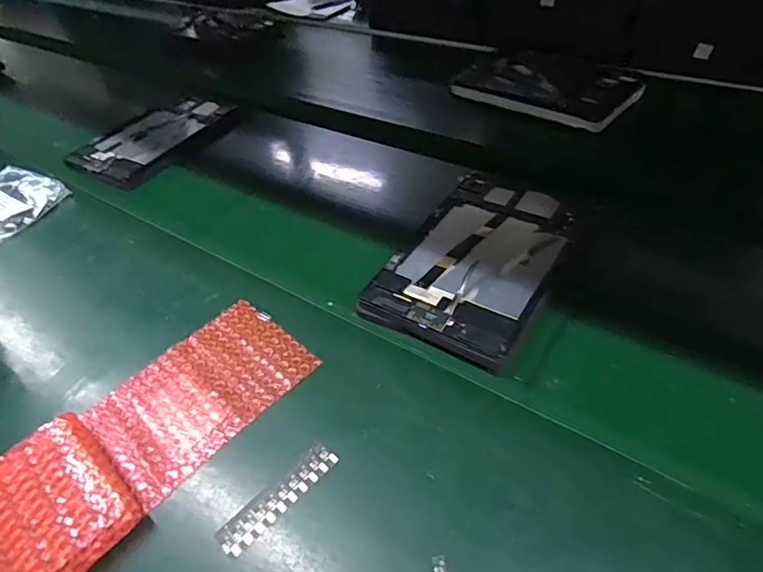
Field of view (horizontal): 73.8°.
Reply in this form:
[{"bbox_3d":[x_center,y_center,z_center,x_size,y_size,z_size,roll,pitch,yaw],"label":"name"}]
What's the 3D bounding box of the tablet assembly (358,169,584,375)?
[{"bbox_3d":[0.100,-0.028,0.517,0.147,0.026,0.233,23,53,26],"label":"tablet assembly"}]

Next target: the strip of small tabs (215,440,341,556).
[{"bbox_3d":[-0.076,0.156,0.379,0.098,0.004,0.022,-37,53,-26],"label":"strip of small tabs"}]

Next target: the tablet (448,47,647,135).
[{"bbox_3d":[0.252,-0.306,0.765,0.244,0.016,0.169,32,62,32],"label":"tablet"}]

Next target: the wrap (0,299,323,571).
[{"bbox_3d":[-0.190,0.114,0.421,0.120,0.022,0.266,31,57,31],"label":"wrap"}]

